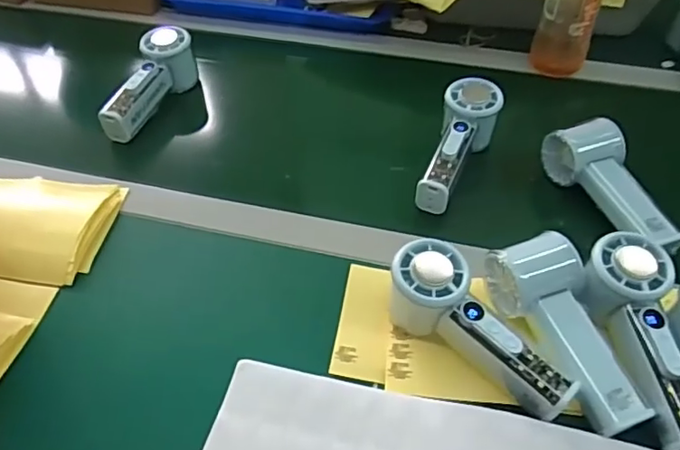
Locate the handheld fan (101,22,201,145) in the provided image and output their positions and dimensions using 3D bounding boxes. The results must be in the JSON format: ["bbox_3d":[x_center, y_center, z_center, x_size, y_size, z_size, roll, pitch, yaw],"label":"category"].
[{"bbox_3d":[-0.221,-0.158,0.649,0.051,0.066,0.153,16,61,16],"label":"handheld fan"}]

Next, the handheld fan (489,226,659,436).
[{"bbox_3d":[0.171,0.079,0.424,0.057,0.049,0.148,-17,63,-14],"label":"handheld fan"}]

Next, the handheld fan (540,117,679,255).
[{"bbox_3d":[0.252,-0.039,0.526,0.060,0.042,0.143,-10,48,-8],"label":"handheld fan"}]

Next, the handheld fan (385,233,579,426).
[{"bbox_3d":[0.098,0.081,0.422,0.053,0.059,0.150,-36,68,-28],"label":"handheld fan"}]

